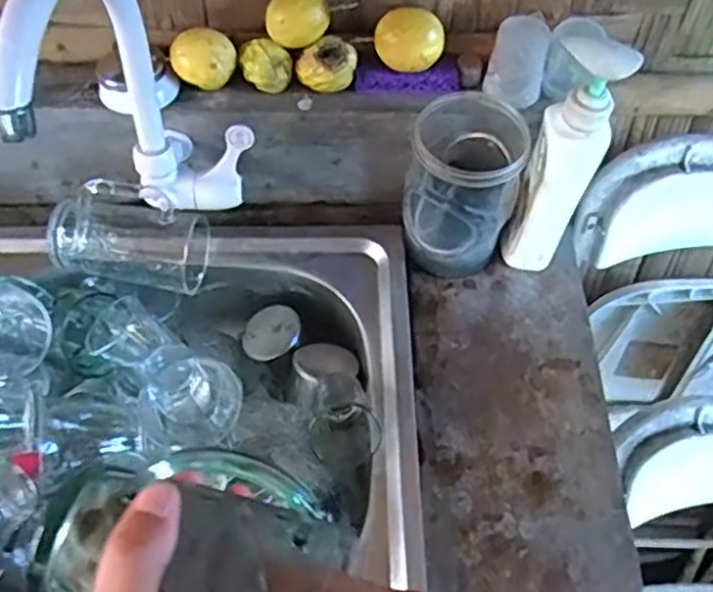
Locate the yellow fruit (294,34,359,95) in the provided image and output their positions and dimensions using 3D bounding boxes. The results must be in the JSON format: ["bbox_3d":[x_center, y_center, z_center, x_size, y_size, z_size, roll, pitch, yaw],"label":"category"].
[{"bbox_3d":[-0.027,-0.211,0.662,0.053,0.033,0.040,1,58,-2],"label":"yellow fruit"}]

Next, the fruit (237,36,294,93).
[{"bbox_3d":[-0.083,-0.210,0.661,0.046,0.034,0.034,-3,59,-5],"label":"fruit"}]

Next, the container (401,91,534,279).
[{"bbox_3d":[0.096,-0.098,0.667,0.096,0.148,0.091,1,58,-2],"label":"container"}]

